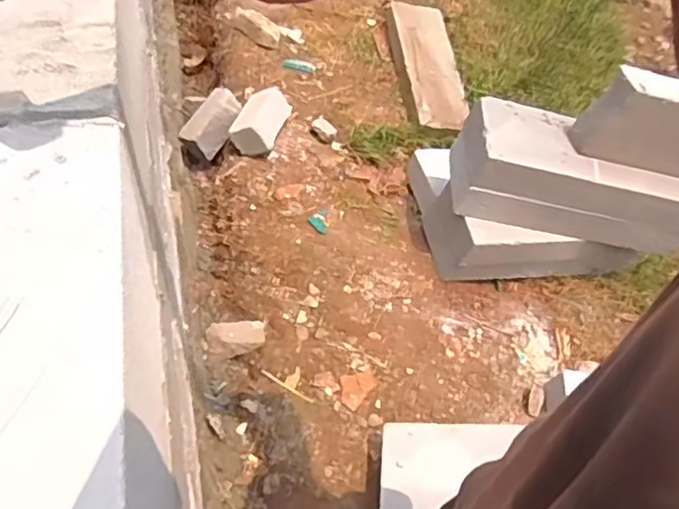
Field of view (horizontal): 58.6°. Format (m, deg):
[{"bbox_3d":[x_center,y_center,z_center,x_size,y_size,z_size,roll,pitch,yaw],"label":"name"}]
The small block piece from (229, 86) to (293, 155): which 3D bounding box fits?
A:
[{"bbox_3d":[-0.224,-0.397,1.773,0.115,0.074,0.261,16,48,7],"label":"small block piece"}]

